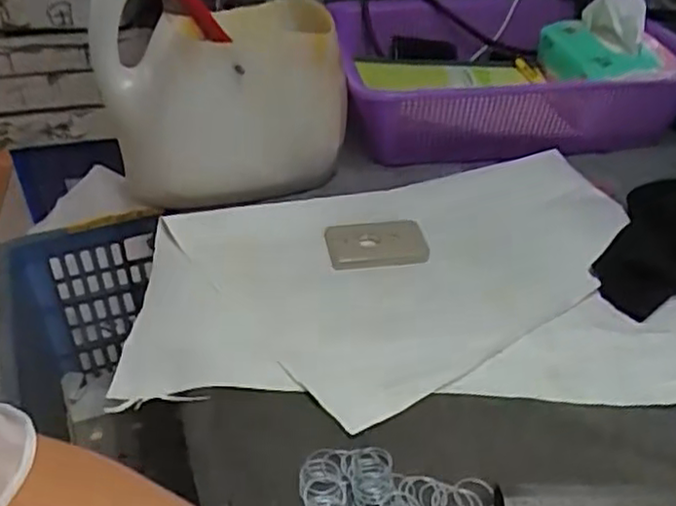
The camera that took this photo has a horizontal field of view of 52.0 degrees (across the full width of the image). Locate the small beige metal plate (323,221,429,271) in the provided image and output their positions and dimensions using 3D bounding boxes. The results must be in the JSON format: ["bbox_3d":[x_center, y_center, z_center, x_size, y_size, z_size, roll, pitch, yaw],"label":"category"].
[{"bbox_3d":[0.031,-0.006,0.565,0.079,0.010,0.055,-3,37,-5],"label":"small beige metal plate"}]

